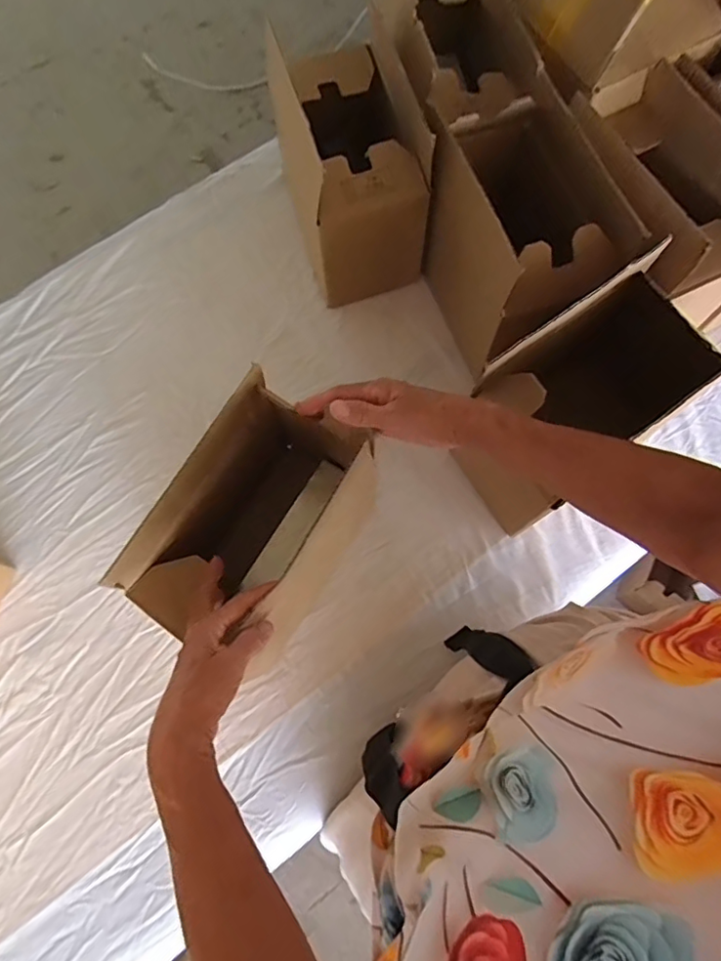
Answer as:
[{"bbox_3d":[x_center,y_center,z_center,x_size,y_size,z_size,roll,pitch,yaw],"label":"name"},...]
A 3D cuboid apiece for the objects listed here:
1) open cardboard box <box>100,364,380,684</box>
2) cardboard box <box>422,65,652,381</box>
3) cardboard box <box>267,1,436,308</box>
[{"bbox_3d":[-0.090,0.052,0.550,0.134,0.203,0.242,31,76,8],"label":"open cardboard box"},{"bbox_3d":[0.170,-0.267,0.629,0.147,0.211,0.228,-19,74,-6],"label":"cardboard box"},{"bbox_3d":[-0.010,-0.378,0.678,0.130,0.217,0.214,-16,74,-5],"label":"cardboard box"}]

